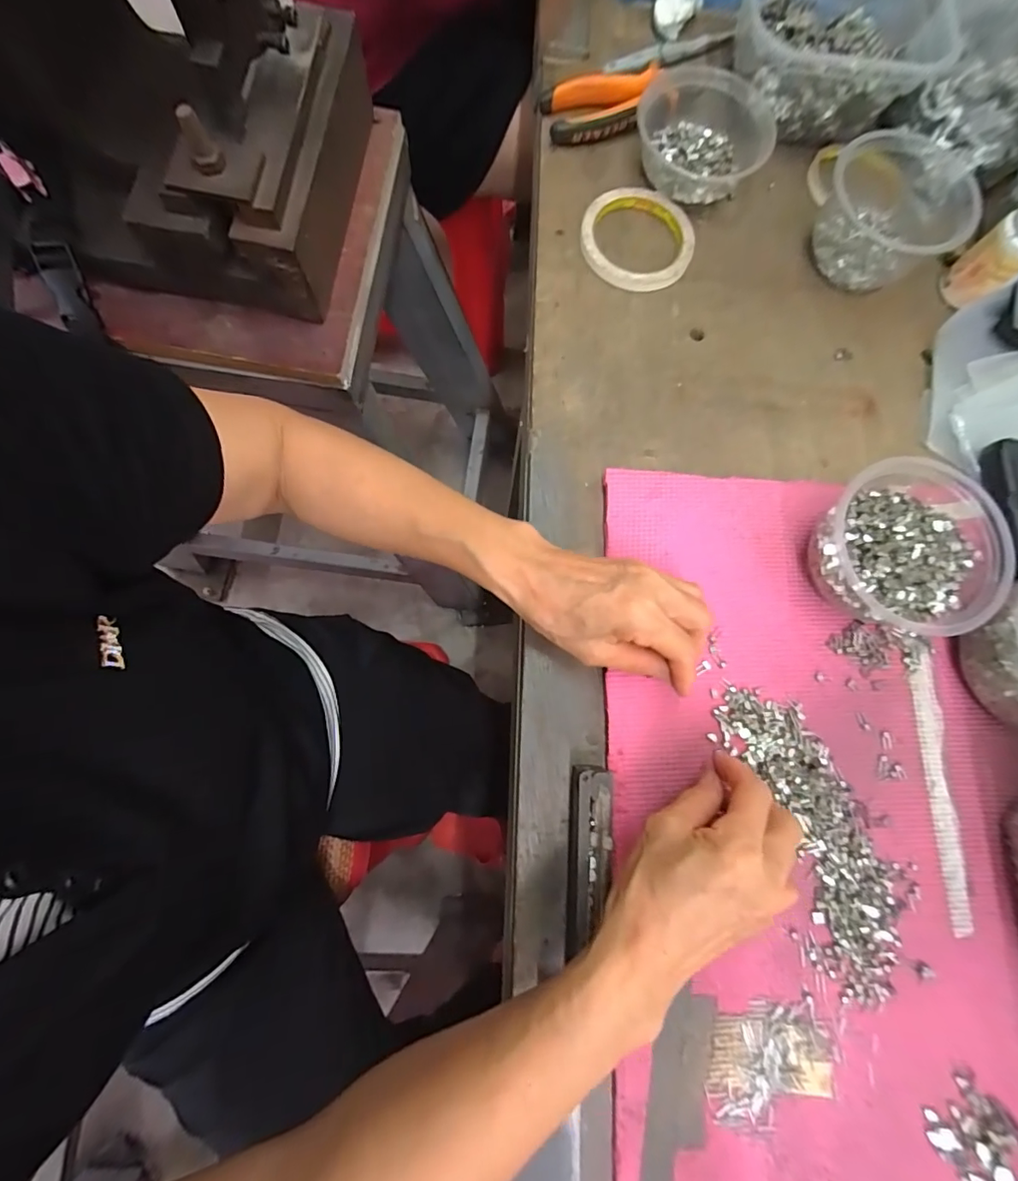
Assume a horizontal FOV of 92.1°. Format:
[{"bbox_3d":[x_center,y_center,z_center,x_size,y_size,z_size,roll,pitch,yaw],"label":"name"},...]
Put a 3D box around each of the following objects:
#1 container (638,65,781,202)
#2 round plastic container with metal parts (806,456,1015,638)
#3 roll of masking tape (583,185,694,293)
[{"bbox_3d":[0.170,-0.399,0.434,0.112,0.038,0.114,0,78,-1],"label":"container"},{"bbox_3d":[0.270,-0.028,0.341,0.110,0.064,0.106,0,78,-1],"label":"round plastic container with metal parts"},{"bbox_3d":[0.112,-0.307,0.426,0.097,0.014,0.094,0,78,-1],"label":"roll of masking tape"}]

